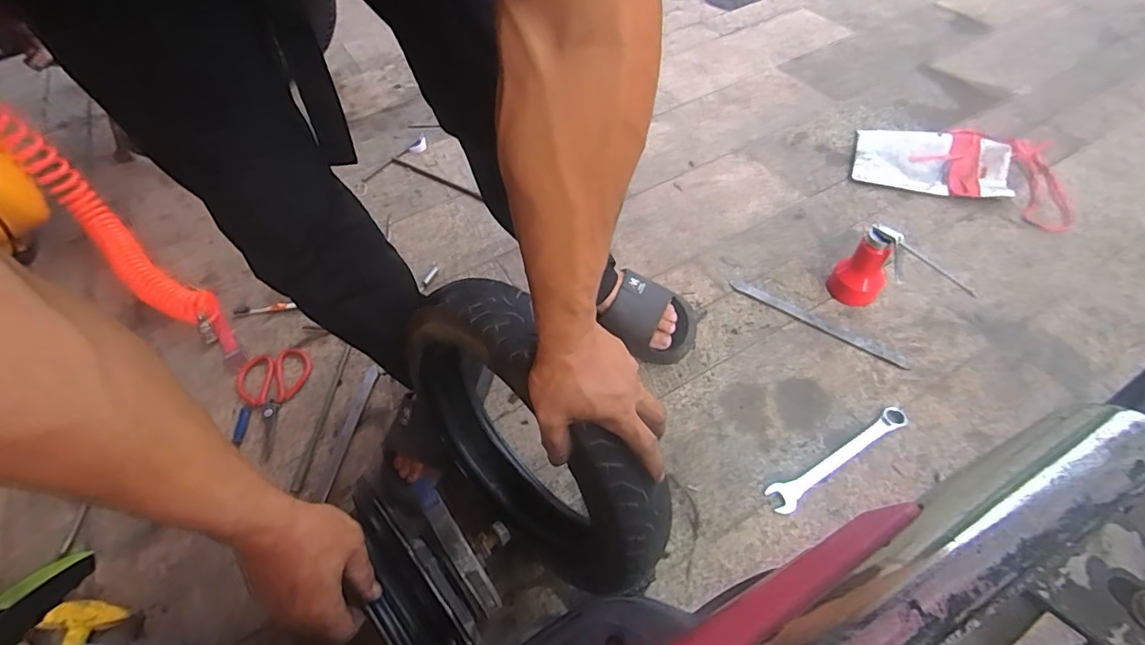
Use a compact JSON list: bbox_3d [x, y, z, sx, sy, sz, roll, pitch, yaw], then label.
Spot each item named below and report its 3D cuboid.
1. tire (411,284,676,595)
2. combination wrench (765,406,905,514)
[{"bbox_3d":[-0.054,0.123,0.548,0.110,0.291,0.326,-35,62,-20],"label":"tire"},{"bbox_3d":[0.374,0.188,0.747,0.245,0.011,0.039,-26,59,-16],"label":"combination wrench"}]

